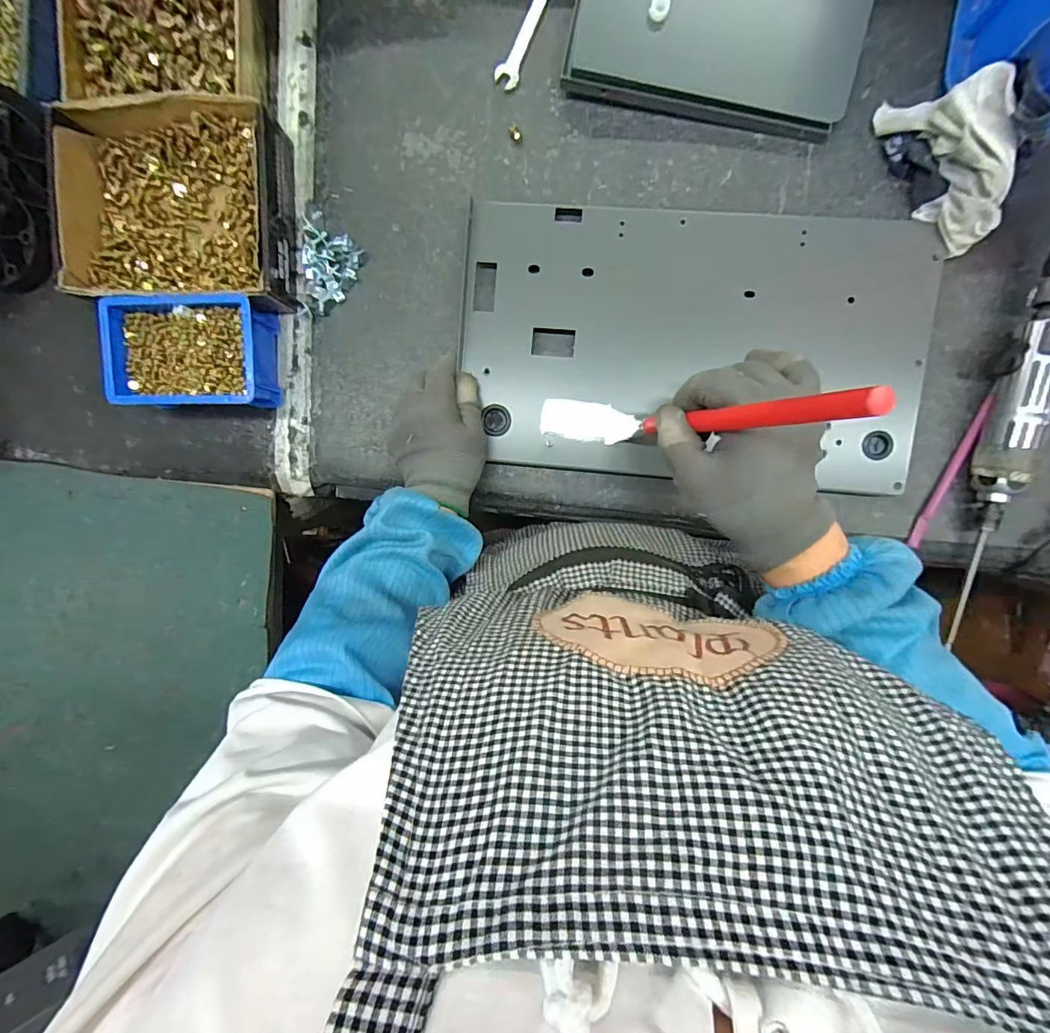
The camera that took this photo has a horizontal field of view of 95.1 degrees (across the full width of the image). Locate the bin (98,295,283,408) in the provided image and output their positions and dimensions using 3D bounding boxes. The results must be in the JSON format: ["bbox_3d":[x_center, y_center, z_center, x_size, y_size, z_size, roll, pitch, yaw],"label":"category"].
[{"bbox_3d":[-0.319,-0.156,0.464,0.137,0.053,0.097,1,98,5],"label":"bin"}]

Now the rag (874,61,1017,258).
[{"bbox_3d":[0.363,-0.300,0.400,0.060,0.059,0.143,-24,95,8],"label":"rag"}]

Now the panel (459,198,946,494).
[{"bbox_3d":[0.153,-0.155,0.446,0.412,0.018,0.236,6,99,4],"label":"panel"}]

